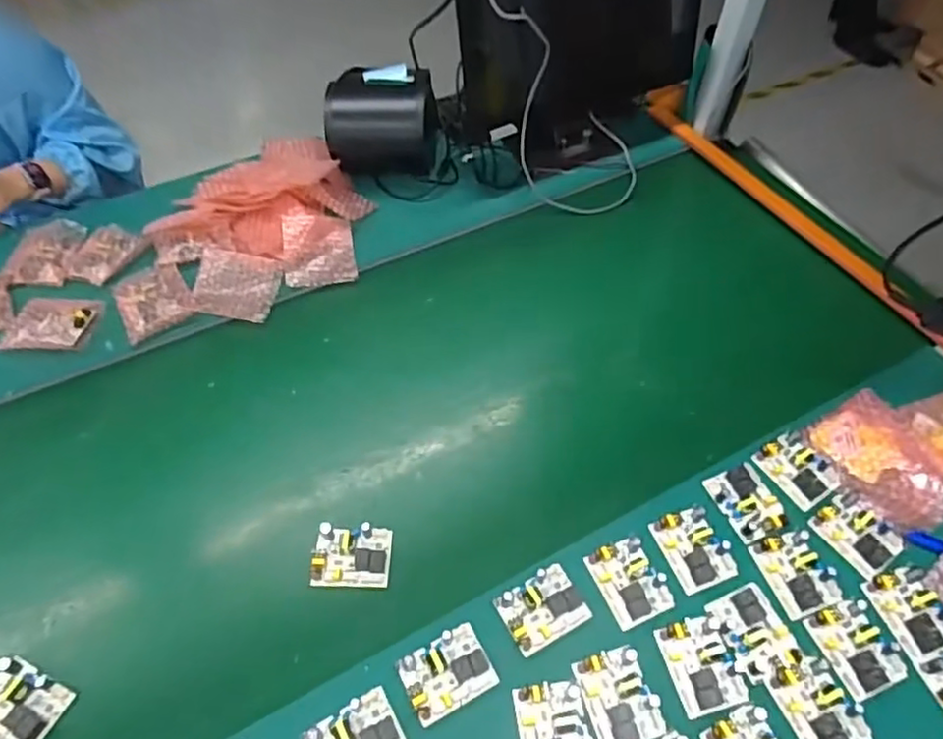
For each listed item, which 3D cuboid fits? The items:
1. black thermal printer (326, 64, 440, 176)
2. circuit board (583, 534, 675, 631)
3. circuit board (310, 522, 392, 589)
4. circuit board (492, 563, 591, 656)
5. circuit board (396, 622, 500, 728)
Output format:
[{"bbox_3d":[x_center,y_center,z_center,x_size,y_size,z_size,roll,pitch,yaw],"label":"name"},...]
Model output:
[{"bbox_3d":[-0.137,-0.395,1.045,0.159,0.150,0.164,0,54,0],"label":"black thermal printer"},{"bbox_3d":[0.163,0.215,0.670,0.061,0.017,0.082,-20,57,-14],"label":"circuit board"},{"bbox_3d":[-0.128,0.199,0.699,0.080,0.021,0.061,0,54,0],"label":"circuit board"},{"bbox_3d":[0.072,0.238,0.652,0.081,0.015,0.061,-25,58,-17],"label":"circuit board"},{"bbox_3d":[-0.022,0.287,0.617,0.081,0.018,0.062,-23,58,-16],"label":"circuit board"}]

